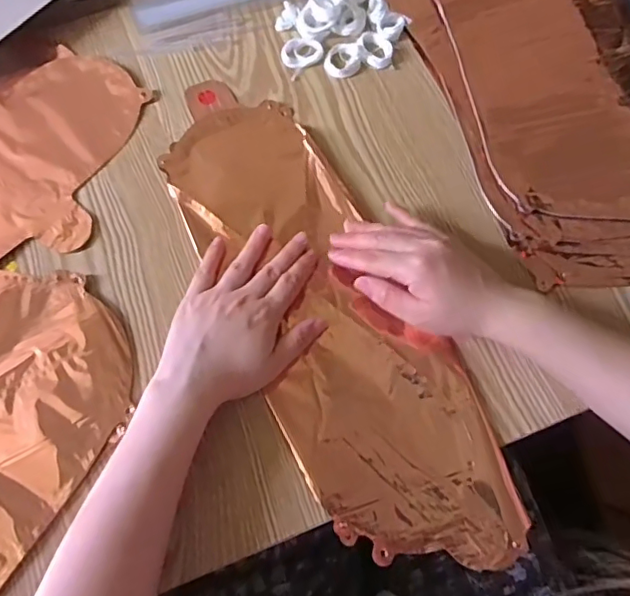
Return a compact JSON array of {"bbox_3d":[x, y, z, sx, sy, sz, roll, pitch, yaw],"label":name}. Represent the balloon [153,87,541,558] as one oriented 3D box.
[{"bbox_3d":[0.004,0.004,0.444,0.135,0.013,0.433,-26,74,-8],"label":"balloon"}]

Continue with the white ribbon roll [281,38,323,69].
[{"bbox_3d":[-0.012,-0.222,0.512,0.037,0.007,0.029,-6,71,-2],"label":"white ribbon roll"}]

